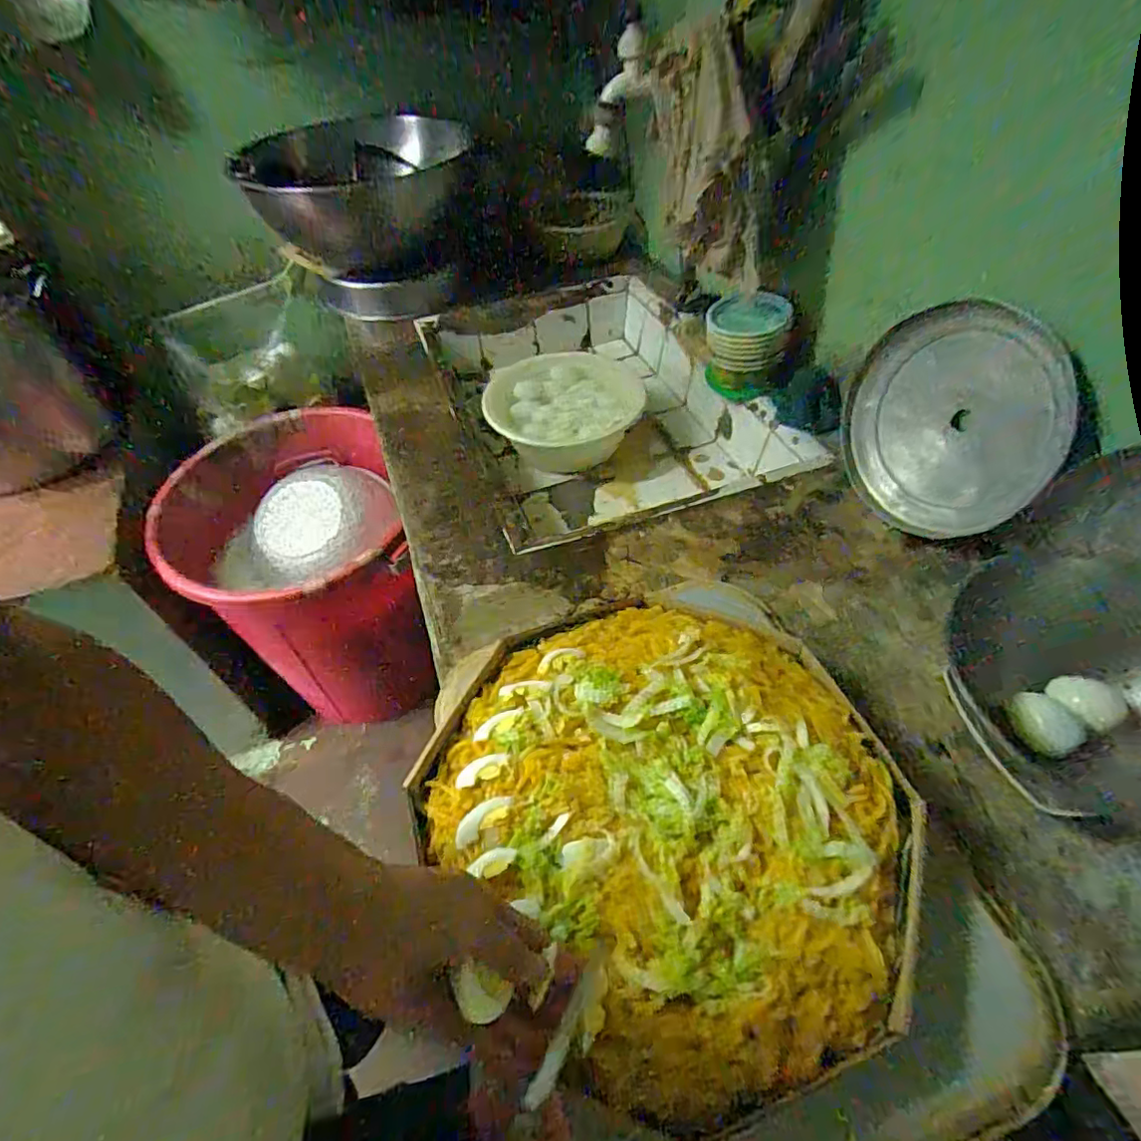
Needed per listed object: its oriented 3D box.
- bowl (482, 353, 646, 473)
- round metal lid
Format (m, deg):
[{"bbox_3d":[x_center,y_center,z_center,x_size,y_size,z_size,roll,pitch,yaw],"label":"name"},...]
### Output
[{"bbox_3d":[-0.016,-0.258,0.953,0.218,0.079,0.237,-2,50,2],"label":"bowl"},{"bbox_3d":[0.417,-0.166,0.649,0.019,0.225,0.238,3,47,-39],"label":"round metal lid"}]

